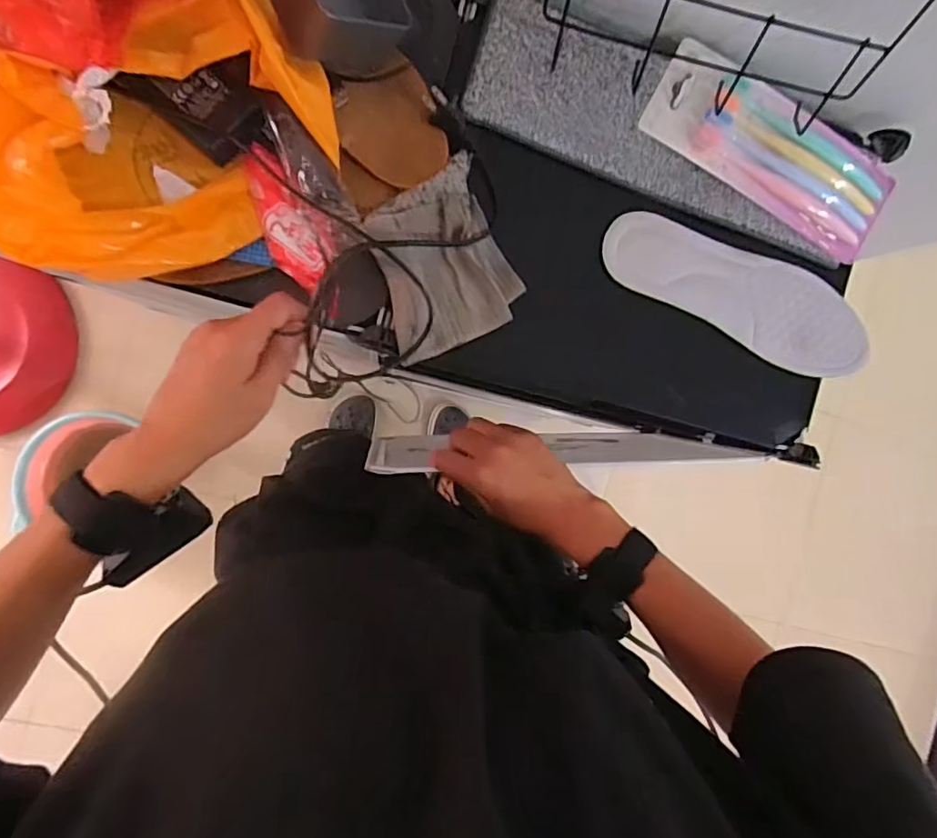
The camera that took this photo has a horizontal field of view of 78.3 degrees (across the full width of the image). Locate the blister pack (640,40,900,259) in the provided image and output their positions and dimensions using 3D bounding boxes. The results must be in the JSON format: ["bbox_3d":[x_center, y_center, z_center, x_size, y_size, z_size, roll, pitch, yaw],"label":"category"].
[{"bbox_3d":[0.271,-0.238,0.510,0.234,0.019,0.090,25,90,-10],"label":"blister pack"}]

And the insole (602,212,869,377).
[{"bbox_3d":[0.246,-0.116,0.523,0.259,0.022,0.080,24,90,-10],"label":"insole"}]

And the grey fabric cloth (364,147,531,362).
[{"bbox_3d":[-0.023,-0.124,0.461,0.116,0.029,0.126,-30,98,-6],"label":"grey fabric cloth"}]

